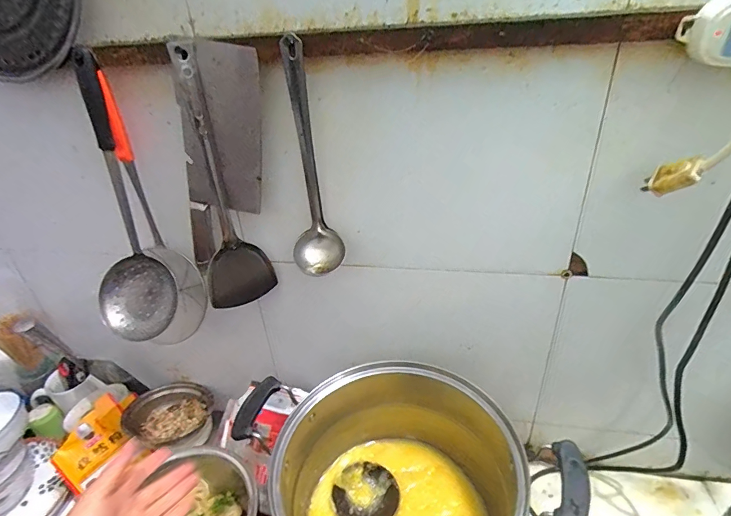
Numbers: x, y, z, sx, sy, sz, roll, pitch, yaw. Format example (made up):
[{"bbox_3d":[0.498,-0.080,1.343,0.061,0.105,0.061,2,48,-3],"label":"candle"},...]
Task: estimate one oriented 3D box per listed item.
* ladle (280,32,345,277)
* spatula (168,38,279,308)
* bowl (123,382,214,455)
[{"bbox_3d":[-0.069,-0.107,0.509,0.066,0.273,0.045,-8,32,-6],"label":"ladle"},{"bbox_3d":[-0.188,-0.083,0.540,0.093,0.333,0.035,-14,33,-16],"label":"spatula"},{"bbox_3d":[-0.353,0.293,0.778,0.144,0.052,0.132,-3,32,2],"label":"bowl"}]

